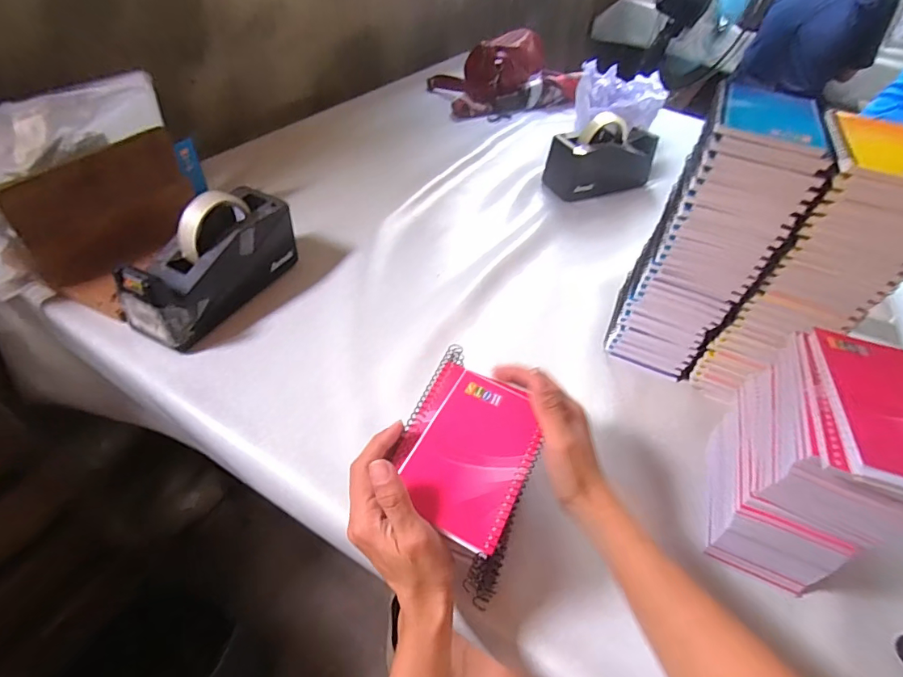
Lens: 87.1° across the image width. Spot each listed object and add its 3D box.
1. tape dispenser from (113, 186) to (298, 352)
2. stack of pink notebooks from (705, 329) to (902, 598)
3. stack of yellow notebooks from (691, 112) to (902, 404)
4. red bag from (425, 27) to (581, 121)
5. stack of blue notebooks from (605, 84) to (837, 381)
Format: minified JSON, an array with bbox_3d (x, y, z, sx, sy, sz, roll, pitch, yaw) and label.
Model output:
[{"bbox_3d":[-0.270,-0.092,0.543,0.068,0.115,0.197,24,49,15],"label":"tape dispenser"},{"bbox_3d":[0.292,0.107,0.390,0.099,0.180,0.137,22,48,13],"label":"stack of pink notebooks"},{"bbox_3d":[0.351,-0.063,0.478,0.091,0.280,0.134,24,49,16],"label":"stack of yellow notebooks"},{"bbox_3d":[0.121,-0.599,1.081,0.314,0.120,0.199,-17,51,-21],"label":"red bag"},{"bbox_3d":[0.264,-0.097,0.493,0.102,0.286,0.120,24,49,16],"label":"stack of blue notebooks"}]

